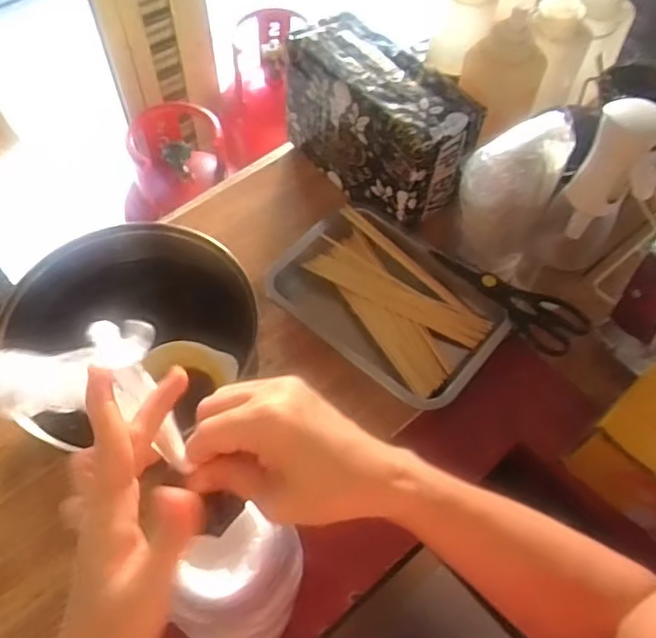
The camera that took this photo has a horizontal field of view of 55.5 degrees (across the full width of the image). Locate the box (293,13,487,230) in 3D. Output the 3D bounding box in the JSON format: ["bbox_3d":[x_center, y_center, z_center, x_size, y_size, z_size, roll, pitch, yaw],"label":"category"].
[{"bbox_3d":[0.060,-0.240,0.790,0.101,0.175,0.239,-38,68,-21],"label":"box"}]

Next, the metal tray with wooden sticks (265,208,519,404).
[{"bbox_3d":[0.066,-0.014,0.735,0.259,0.047,0.168,38,65,18],"label":"metal tray with wooden sticks"}]

